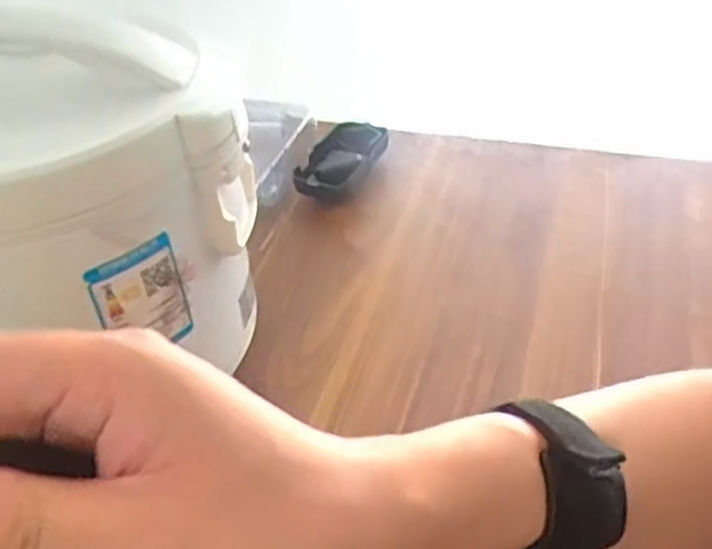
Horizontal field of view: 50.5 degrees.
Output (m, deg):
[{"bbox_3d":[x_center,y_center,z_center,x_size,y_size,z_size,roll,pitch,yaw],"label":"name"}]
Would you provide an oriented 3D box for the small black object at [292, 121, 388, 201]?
[{"bbox_3d":[-0.012,-0.106,0.697,0.057,0.023,0.116,15,45,22],"label":"small black object"}]

